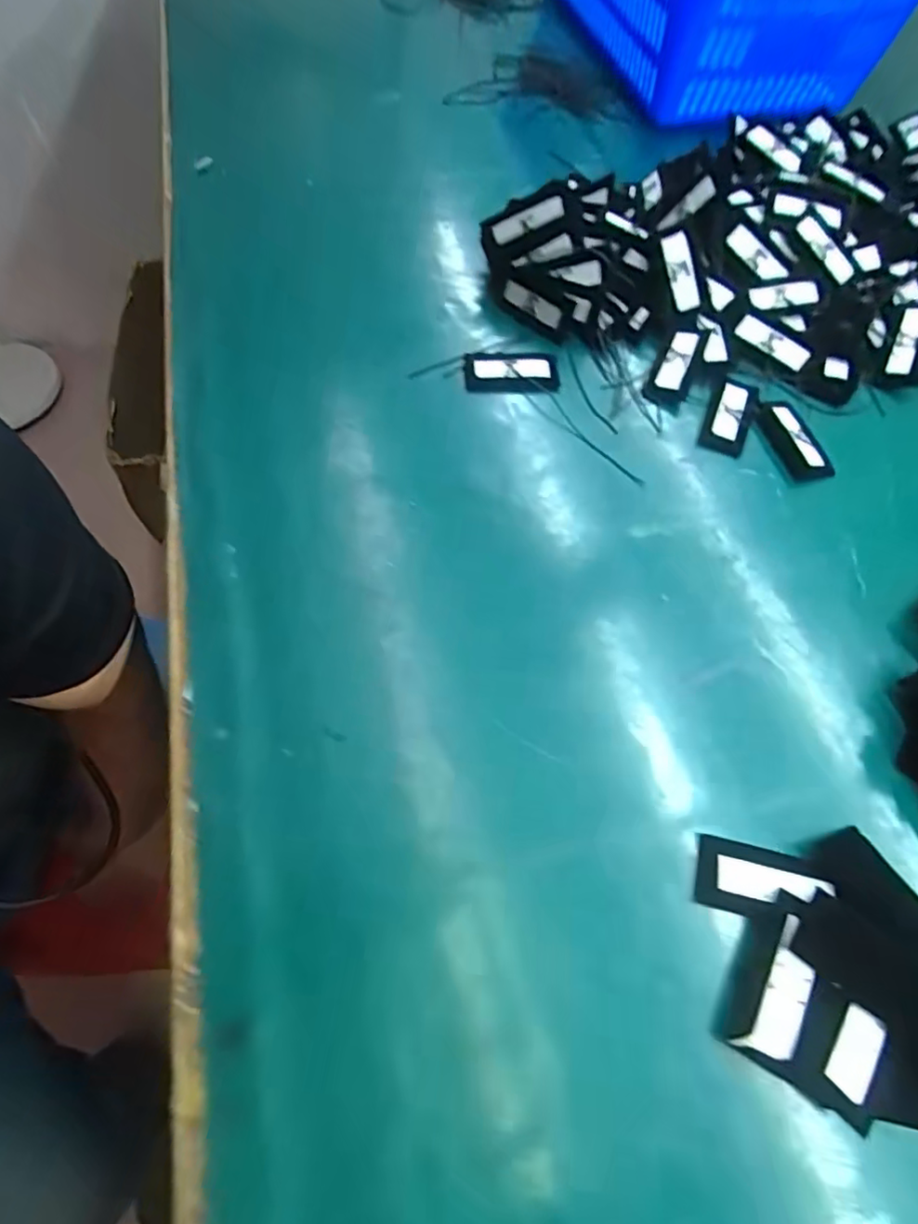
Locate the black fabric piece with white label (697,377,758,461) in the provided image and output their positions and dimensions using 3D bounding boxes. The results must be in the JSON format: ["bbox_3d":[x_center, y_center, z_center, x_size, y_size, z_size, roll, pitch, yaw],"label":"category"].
[{"bbox_3d":[0.208,-0.151,0.425,0.032,0.004,0.074,22,66,8],"label":"black fabric piece with white label"}]

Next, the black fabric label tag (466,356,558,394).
[{"bbox_3d":[0.042,-0.186,0.433,0.072,0.008,0.034,0,65,-2],"label":"black fabric label tag"}]

